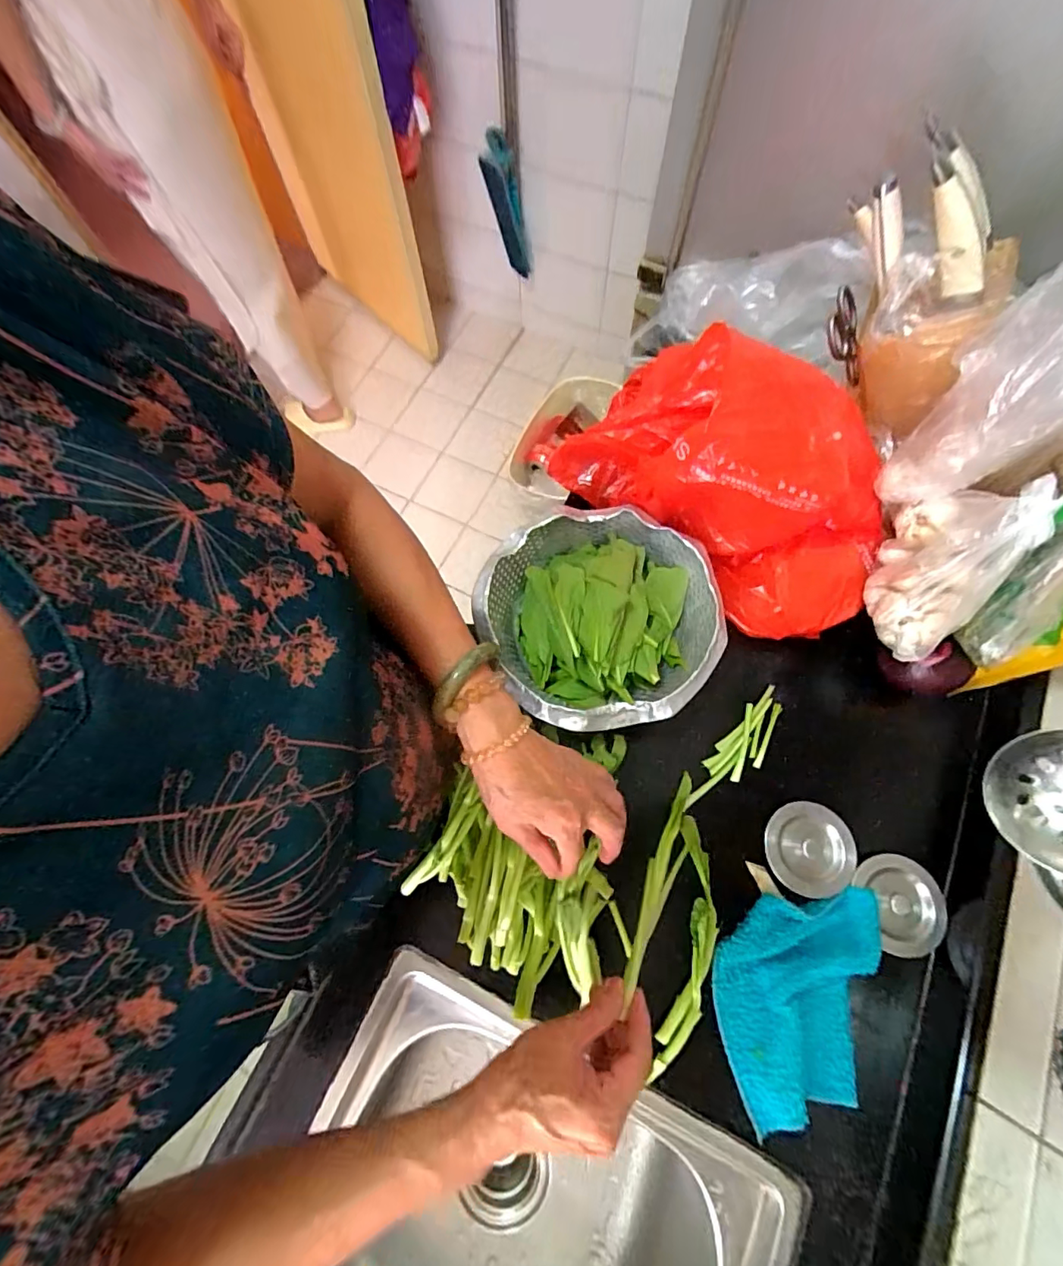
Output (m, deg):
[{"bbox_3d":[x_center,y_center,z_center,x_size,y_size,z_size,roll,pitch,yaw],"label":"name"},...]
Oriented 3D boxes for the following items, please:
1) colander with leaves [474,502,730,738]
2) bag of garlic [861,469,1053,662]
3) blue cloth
[{"bbox_3d":[0.072,-0.022,0.516,0.222,0.098,0.228,-1,70,1],"label":"colander with leaves"},{"bbox_3d":[0.353,-0.054,0.424,0.057,0.127,0.129,15,72,7],"label":"bag of garlic"},{"bbox_3d":[0.253,0.340,0.463,0.158,0.023,0.172,-6,70,-1],"label":"blue cloth"}]

